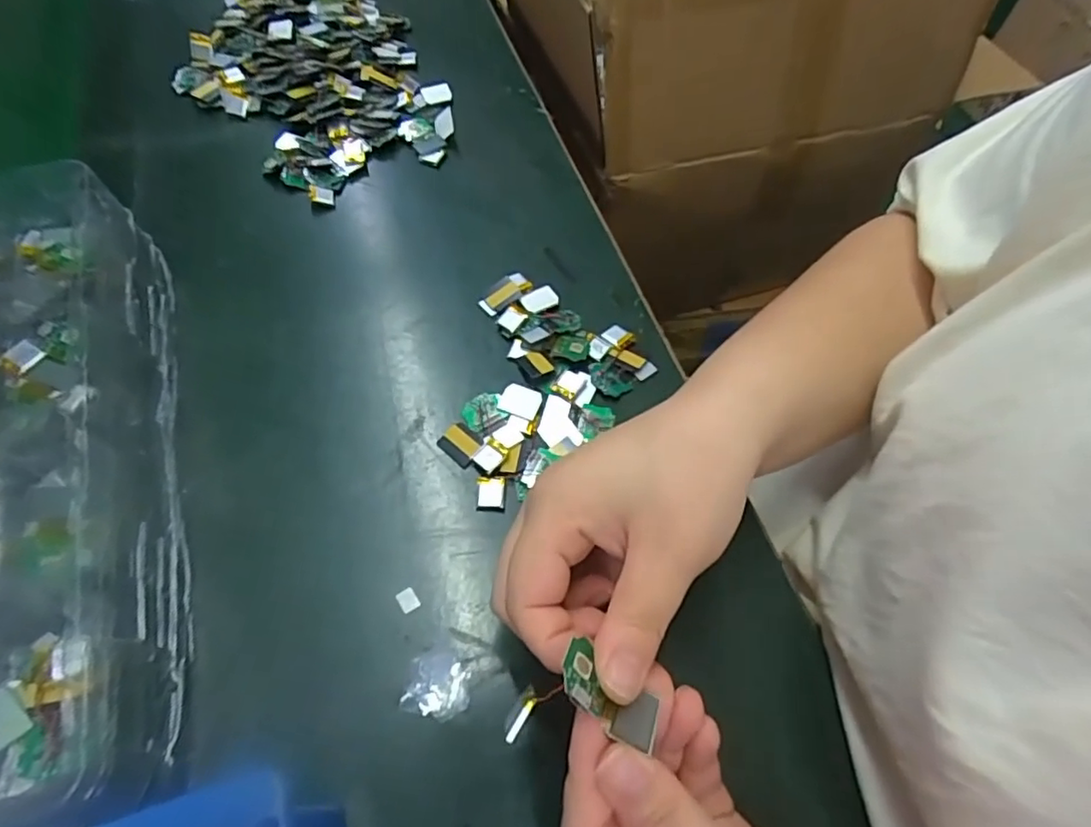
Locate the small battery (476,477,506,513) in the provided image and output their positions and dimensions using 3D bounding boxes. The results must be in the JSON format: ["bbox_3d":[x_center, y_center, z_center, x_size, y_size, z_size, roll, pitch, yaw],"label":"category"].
[{"bbox_3d":[-0.028,0.041,0.312,0.014,0.004,0.018,1,61,-1],"label":"small battery"}]

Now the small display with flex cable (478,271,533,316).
[{"bbox_3d":[-0.025,-0.075,0.382,0.016,0.005,0.035,41,67,19],"label":"small display with flex cable"}]

